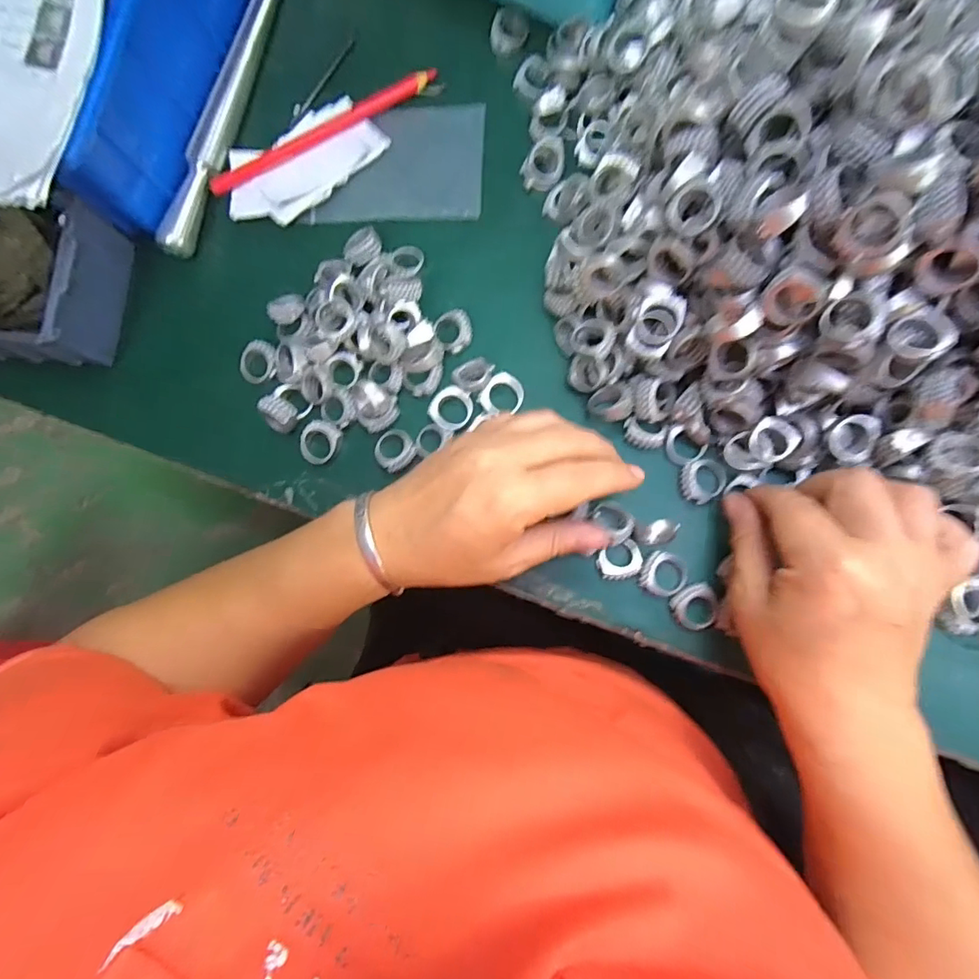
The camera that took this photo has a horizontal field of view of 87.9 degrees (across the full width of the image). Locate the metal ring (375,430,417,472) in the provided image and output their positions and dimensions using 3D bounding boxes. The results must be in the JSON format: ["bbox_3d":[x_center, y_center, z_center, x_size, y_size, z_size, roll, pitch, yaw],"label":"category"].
[{"bbox_3d":[-0.058,-0.025,0.311,0.023,0.010,0.027,-41,81,0],"label":"metal ring"}]

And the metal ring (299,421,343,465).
[{"bbox_3d":[-0.107,-0.030,0.314,0.023,0.007,0.027,32,87,9],"label":"metal ring"}]

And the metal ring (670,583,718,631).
[{"bbox_3d":[0.114,0.066,0.282,0.025,0.010,0.023,-1,83,6],"label":"metal ring"}]

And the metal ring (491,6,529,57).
[{"bbox_3d":[0.013,-0.300,0.332,0.022,0.008,0.027,15,85,8],"label":"metal ring"}]

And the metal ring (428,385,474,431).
[{"bbox_3d":[-0.023,-0.050,0.307,0.024,0.005,0.026,-1,83,6],"label":"metal ring"}]

